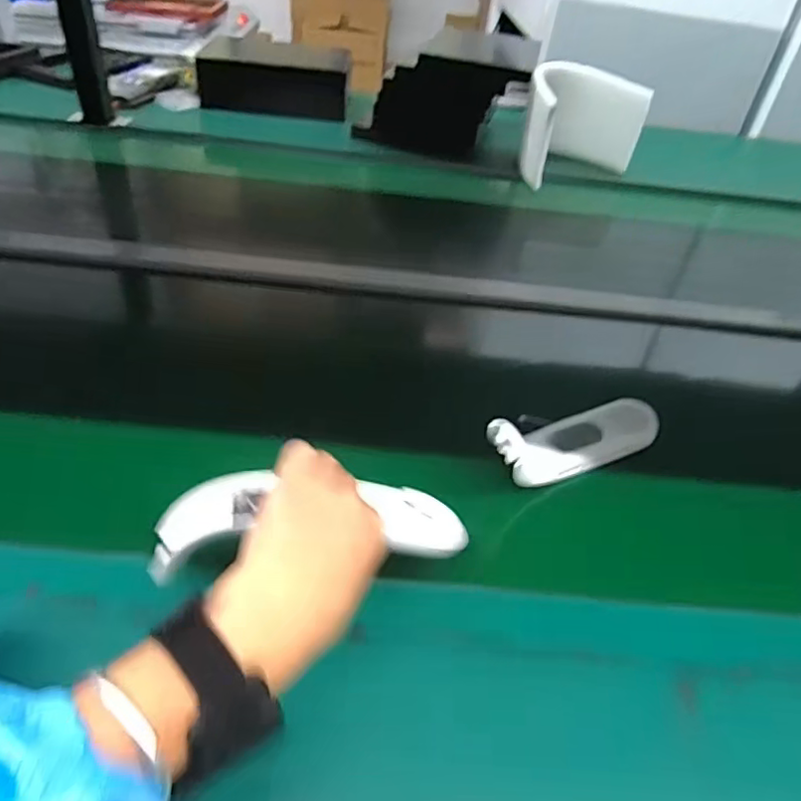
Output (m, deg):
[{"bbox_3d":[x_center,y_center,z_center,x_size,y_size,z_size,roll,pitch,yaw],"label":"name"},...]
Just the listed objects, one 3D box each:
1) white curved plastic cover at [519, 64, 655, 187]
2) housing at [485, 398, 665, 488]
[{"bbox_3d":[0.298,-0.449,1.018,0.185,0.139,0.213,19,45,11],"label":"white curved plastic cover"},{"bbox_3d":[0.152,0.033,0.543,0.192,0.054,0.060,-8,45,-35],"label":"housing"}]

